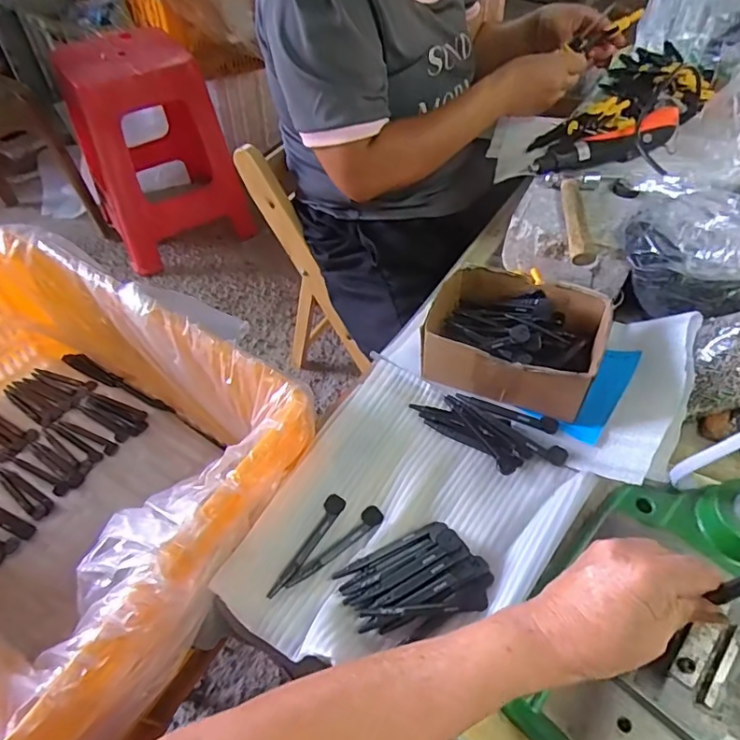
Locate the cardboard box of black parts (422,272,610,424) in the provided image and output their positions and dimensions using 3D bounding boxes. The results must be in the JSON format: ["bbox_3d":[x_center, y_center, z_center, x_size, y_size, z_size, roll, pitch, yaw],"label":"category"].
[{"bbox_3d":[0.145,-0.033,0.534,0.164,0.071,0.131,22,54,17],"label":"cardboard box of black parts"}]

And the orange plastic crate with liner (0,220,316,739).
[{"bbox_3d":[-0.334,0.101,0.555,0.501,0.241,0.360,27,56,20],"label":"orange plastic crate with liner"}]

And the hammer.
[{"bbox_3d":[0.239,-0.173,0.588,0.062,0.020,0.147,2,51,2],"label":"hammer"}]

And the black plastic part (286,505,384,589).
[{"bbox_3d":[-0.028,0.146,0.435,0.097,0.008,0.018,-35,59,-25],"label":"black plastic part"}]

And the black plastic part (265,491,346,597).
[{"bbox_3d":[-0.050,0.145,0.434,0.015,0.006,0.098,23,54,17],"label":"black plastic part"}]

